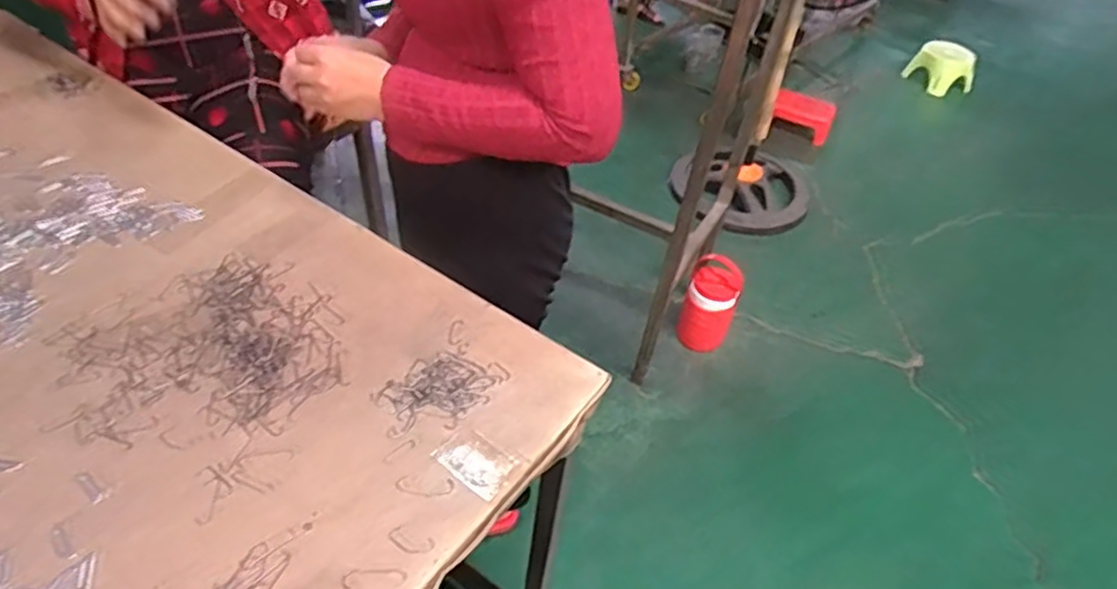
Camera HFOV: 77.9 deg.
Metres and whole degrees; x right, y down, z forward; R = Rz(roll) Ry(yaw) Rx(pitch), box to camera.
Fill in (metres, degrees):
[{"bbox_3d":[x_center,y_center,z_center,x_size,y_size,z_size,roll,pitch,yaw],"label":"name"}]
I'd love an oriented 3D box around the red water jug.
[{"bbox_3d":[0.383,0.031,1.765,0.129,0.248,0.105,24,46,17],"label":"red water jug"}]

